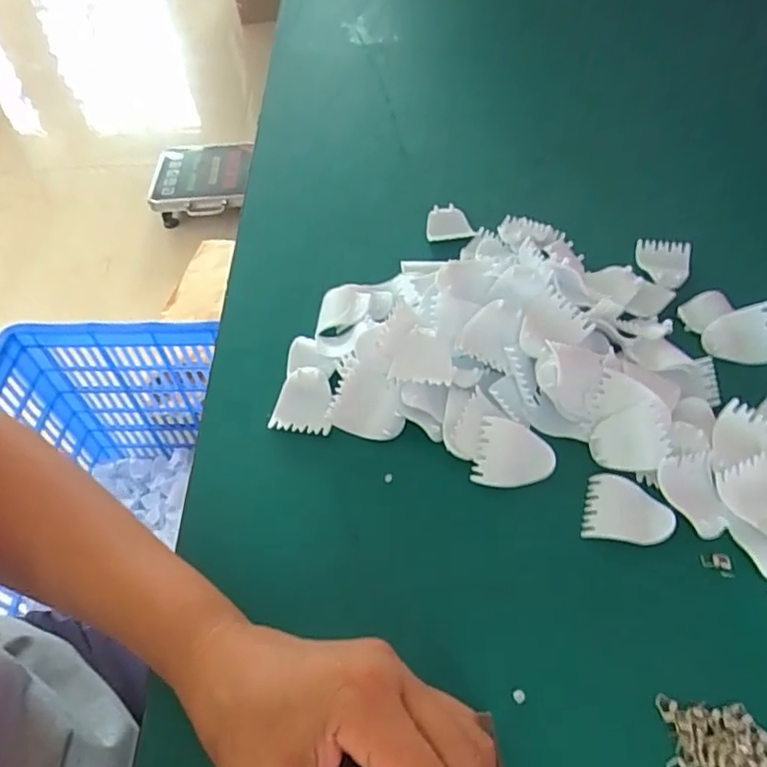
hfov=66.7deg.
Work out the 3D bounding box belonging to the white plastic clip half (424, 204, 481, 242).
[{"bbox_3d":[0.059,-0.141,0.507,0.045,0.006,0.043,-2,52,2],"label":"white plastic clip half"}]

